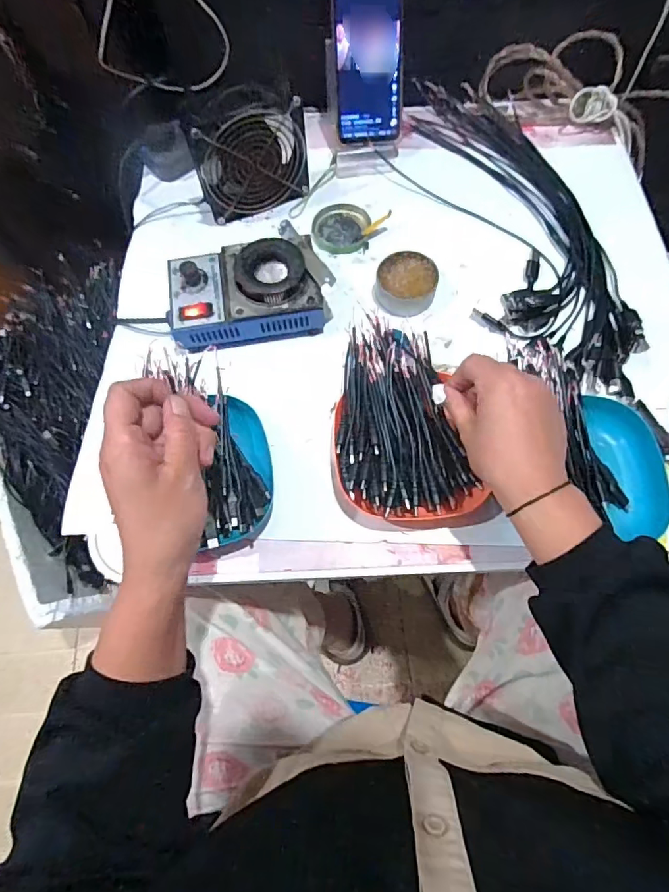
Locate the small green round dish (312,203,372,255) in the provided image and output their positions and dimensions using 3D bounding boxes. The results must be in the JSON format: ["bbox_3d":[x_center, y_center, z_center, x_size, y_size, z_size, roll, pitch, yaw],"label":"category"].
[{"bbox_3d":[0.007,-0.251,0.574,0.065,0.013,0.065,-1,70,2],"label":"small green round dish"}]

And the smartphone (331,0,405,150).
[{"bbox_3d":[0.038,-0.432,0.552,0.078,0.170,0.009,-3,34,1],"label":"smartphone"}]

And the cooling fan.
[{"bbox_3d":[-0.090,-0.315,0.538,0.119,0.114,0.036,-21,70,-6],"label":"cooling fan"}]

